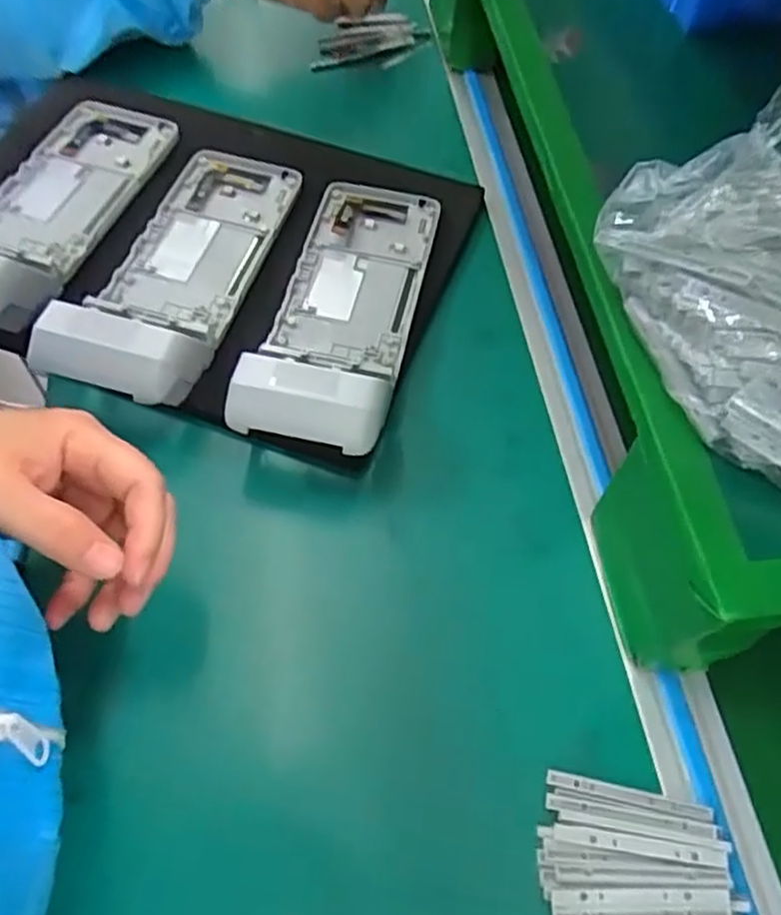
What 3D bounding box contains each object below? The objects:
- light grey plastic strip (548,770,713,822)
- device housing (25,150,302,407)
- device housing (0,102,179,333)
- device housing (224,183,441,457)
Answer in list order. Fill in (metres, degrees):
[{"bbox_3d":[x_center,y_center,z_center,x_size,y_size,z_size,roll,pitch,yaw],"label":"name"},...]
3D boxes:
[{"bbox_3d":[0.109,0.154,0.329,0.074,0.006,0.007,12,58,4],"label":"light grey plastic strip"},{"bbox_3d":[-0.126,-0.126,0.430,0.080,0.040,0.215,13,58,5],"label":"device housing"},{"bbox_3d":[-0.219,-0.168,0.452,0.089,0.043,0.213,14,58,6],"label":"device housing"},{"bbox_3d":[-0.024,-0.098,0.422,0.084,0.039,0.219,10,57,3],"label":"device housing"}]

